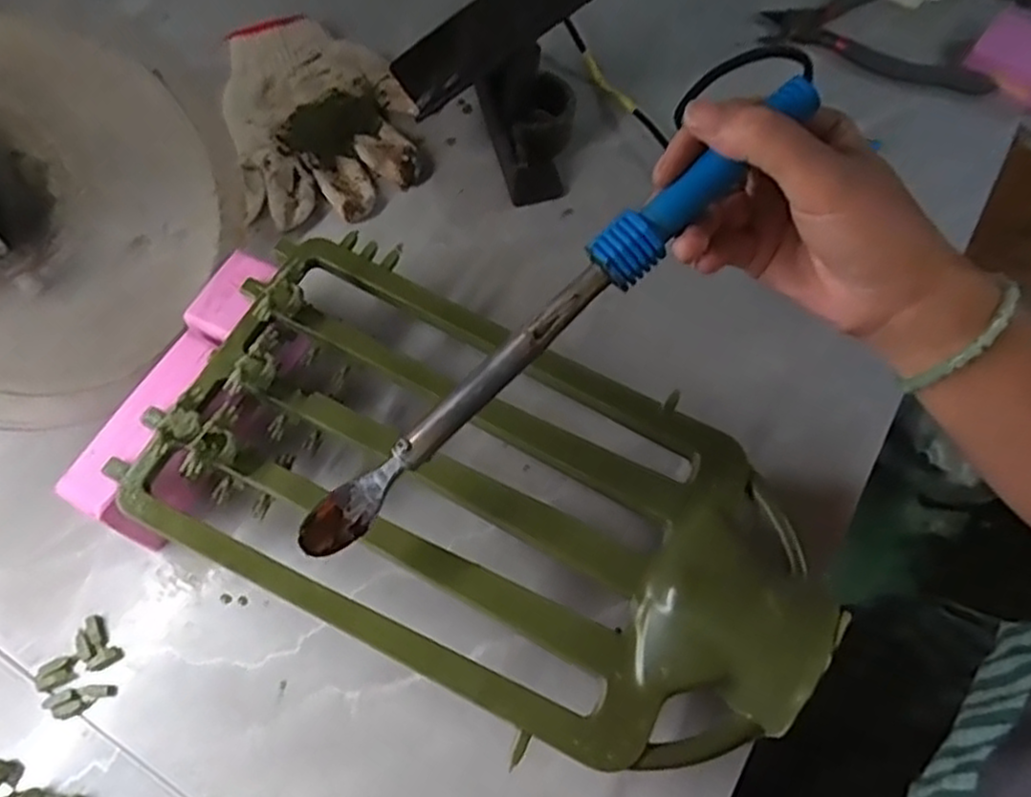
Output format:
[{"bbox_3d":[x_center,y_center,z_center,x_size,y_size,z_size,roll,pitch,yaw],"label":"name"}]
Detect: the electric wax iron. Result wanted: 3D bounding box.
[{"bbox_3d":[0.013,-0.031,0.319,0.279,0.021,0.022,-43,69,5],"label":"electric wax iron"}]

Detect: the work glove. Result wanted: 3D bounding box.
[{"bbox_3d":[-0.145,-0.210,0.558,0.127,0.033,0.184,-16,65,-8],"label":"work glove"}]

